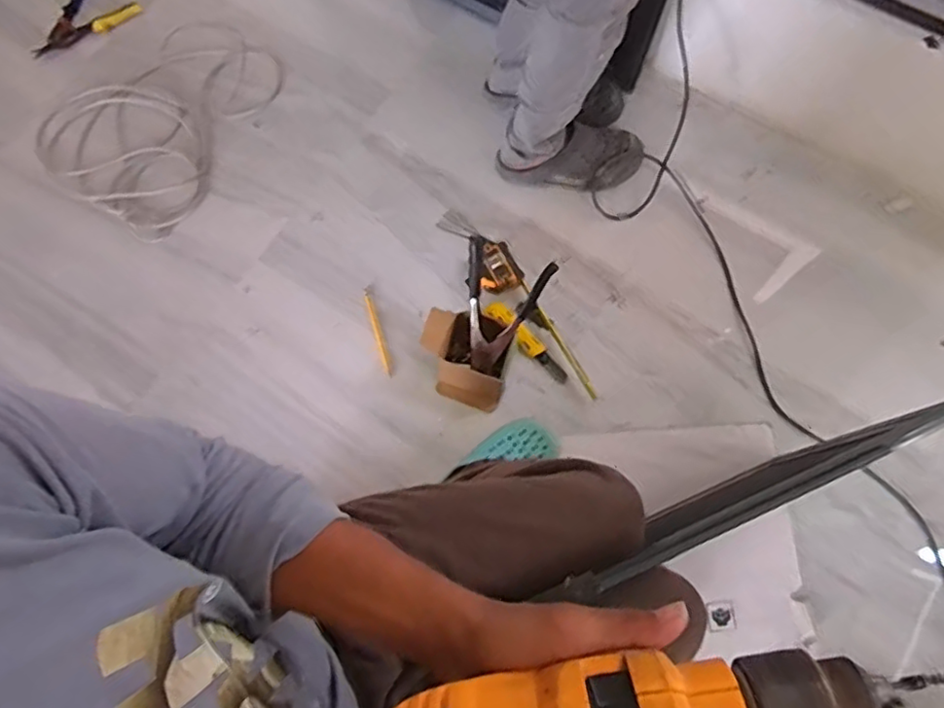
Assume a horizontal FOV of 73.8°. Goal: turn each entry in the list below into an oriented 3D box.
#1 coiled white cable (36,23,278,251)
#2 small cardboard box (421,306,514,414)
[{"bbox_3d":[-0.631,-0.492,1.285,0.399,0.022,0.482,35,79,11],"label":"coiled white cable"},{"bbox_3d":[-0.011,0.009,1.082,0.150,0.093,0.142,13,75,6],"label":"small cardboard box"}]

